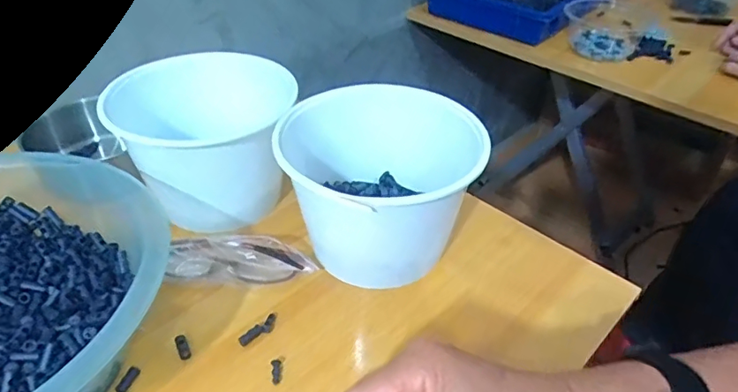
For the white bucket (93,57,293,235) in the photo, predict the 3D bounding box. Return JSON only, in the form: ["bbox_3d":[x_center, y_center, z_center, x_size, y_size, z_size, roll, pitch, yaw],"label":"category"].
[{"bbox_3d":[-0.148,-0.047,0.484,0.141,0.126,0.141,-1,38,-3],"label":"white bucket"}]

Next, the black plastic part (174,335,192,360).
[{"bbox_3d":[-0.137,0.110,0.379,0.008,0.004,0.021,-18,42,-24],"label":"black plastic part"}]

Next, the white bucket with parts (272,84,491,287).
[{"bbox_3d":[0.008,-0.003,0.438,0.157,0.125,0.148,1,38,-1],"label":"white bucket with parts"}]

